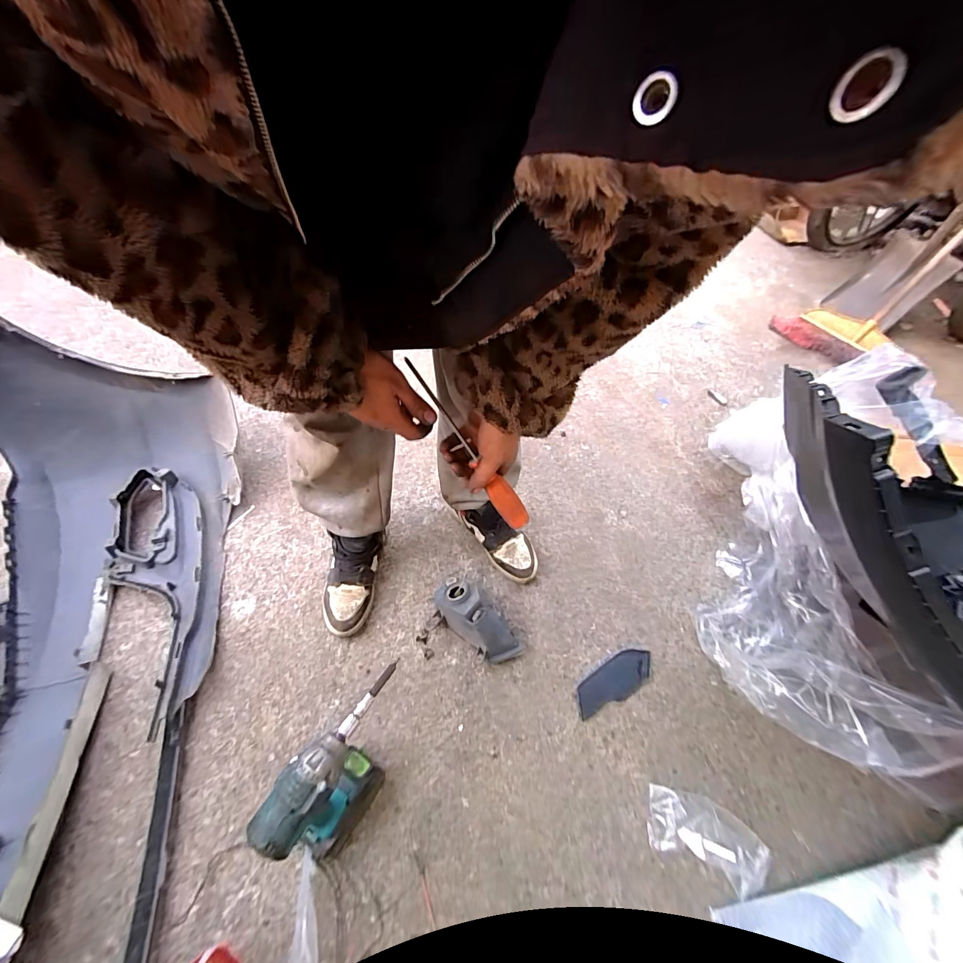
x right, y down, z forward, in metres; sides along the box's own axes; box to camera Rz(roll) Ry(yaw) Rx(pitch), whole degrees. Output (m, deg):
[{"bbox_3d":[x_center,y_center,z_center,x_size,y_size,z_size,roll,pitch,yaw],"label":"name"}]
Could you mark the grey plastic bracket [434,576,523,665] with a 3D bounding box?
[{"bbox_3d":[-0.011,0.271,0.800,0.192,0.087,0.079,38,62,22],"label":"grey plastic bracket"}]

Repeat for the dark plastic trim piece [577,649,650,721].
[{"bbox_3d":[0.259,0.390,0.800,0.176,0.017,0.067,-29,59,-22],"label":"dark plastic trim piece"}]

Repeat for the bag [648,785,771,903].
[{"bbox_3d":[0.356,0.562,0.653,0.177,0.034,0.095,23,56,14],"label":"bag"}]

